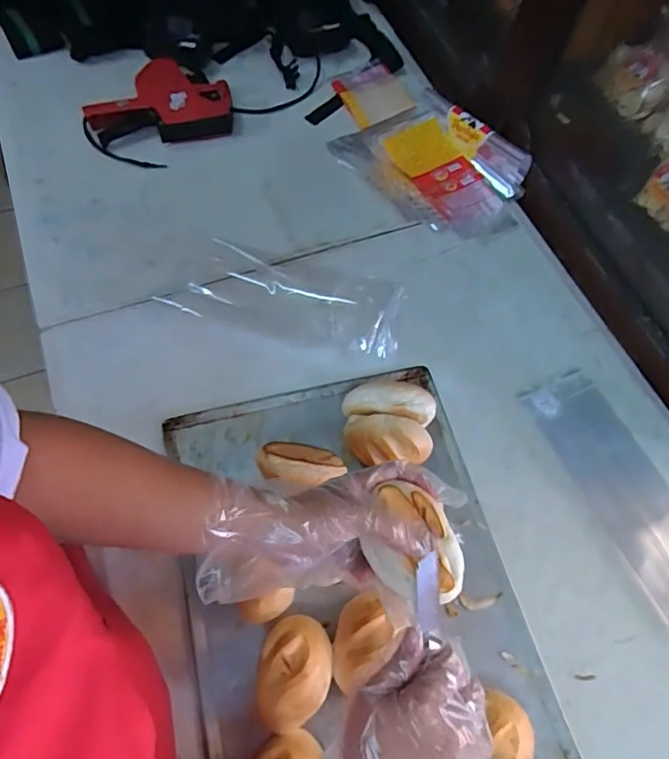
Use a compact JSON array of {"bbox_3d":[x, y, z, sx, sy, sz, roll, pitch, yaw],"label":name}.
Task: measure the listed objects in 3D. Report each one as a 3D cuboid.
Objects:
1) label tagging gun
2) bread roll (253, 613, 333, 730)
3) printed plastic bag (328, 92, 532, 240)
[{"bbox_3d":[-0.276,-0.435,0.820,0.220,0.042,0.140,-9,65,-8],"label":"label tagging gun"},{"bbox_3d":[-0.037,0.266,0.477,0.064,0.049,0.090,13,64,3],"label":"bread roll"},{"bbox_3d":[0.150,-0.318,0.781,0.203,0.044,0.272,-29,69,-16],"label":"printed plastic bag"}]

